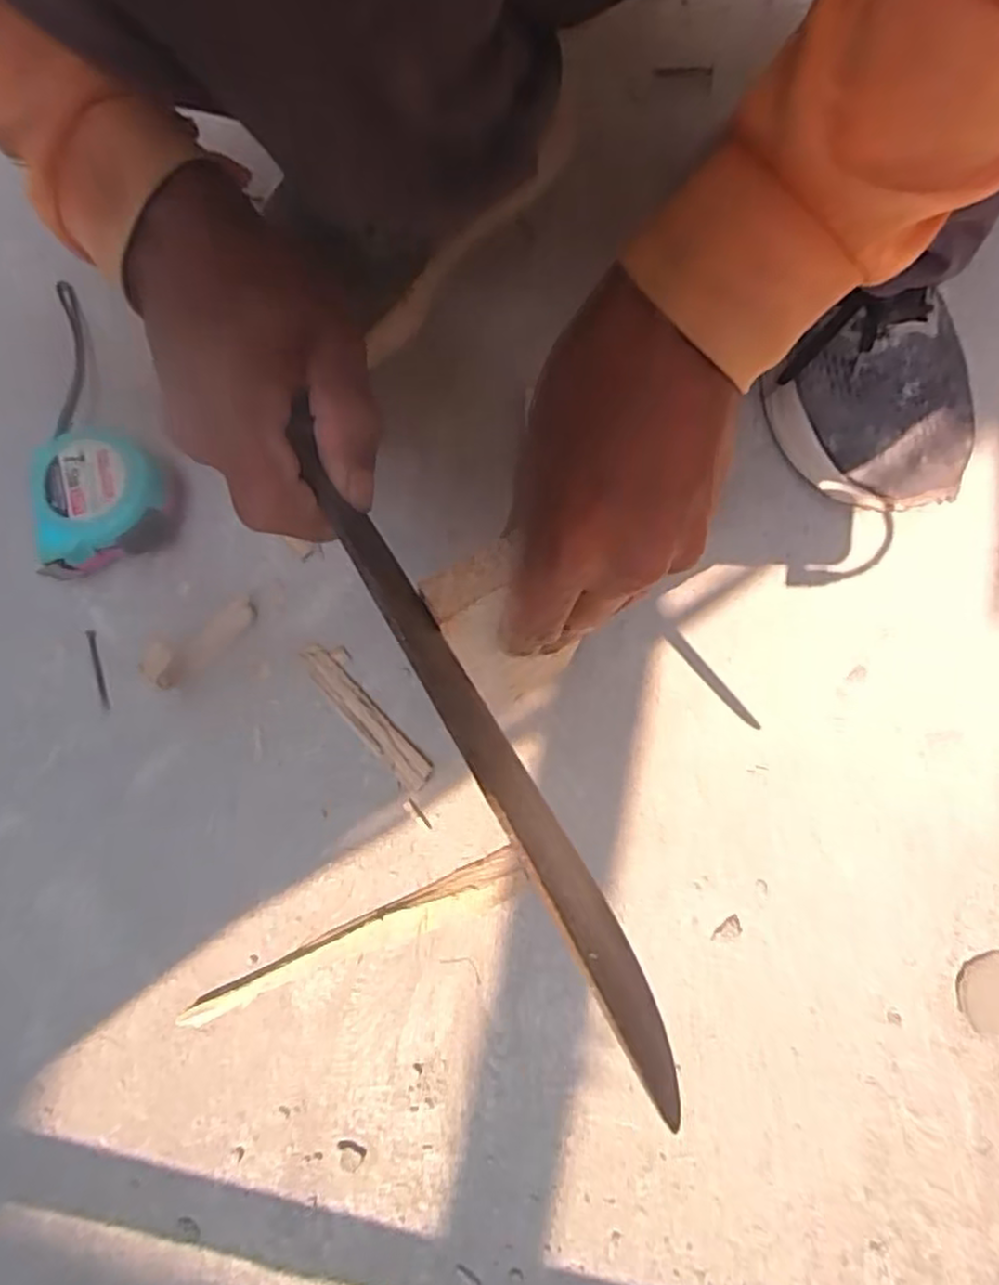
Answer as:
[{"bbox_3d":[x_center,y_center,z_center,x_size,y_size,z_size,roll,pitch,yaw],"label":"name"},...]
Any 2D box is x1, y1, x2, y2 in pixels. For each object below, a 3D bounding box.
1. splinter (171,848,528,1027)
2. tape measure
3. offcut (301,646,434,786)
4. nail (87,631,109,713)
[{"bbox_3d":[-0.079,0.168,0.391,0.198,0.021,0.024,-24,80,-5],"label":"splinter"},{"bbox_3d":[-0.272,-0.140,0.437,0.084,0.041,0.201,-26,80,-5],"label":"tape measure"},{"bbox_3d":[-0.080,0.044,0.415,0.017,0.010,0.106,-42,82,-8],"label":"offcut"},{"bbox_3d":[-0.246,0.017,0.425,0.005,0.004,0.051,-15,79,-3],"label":"nail"}]

